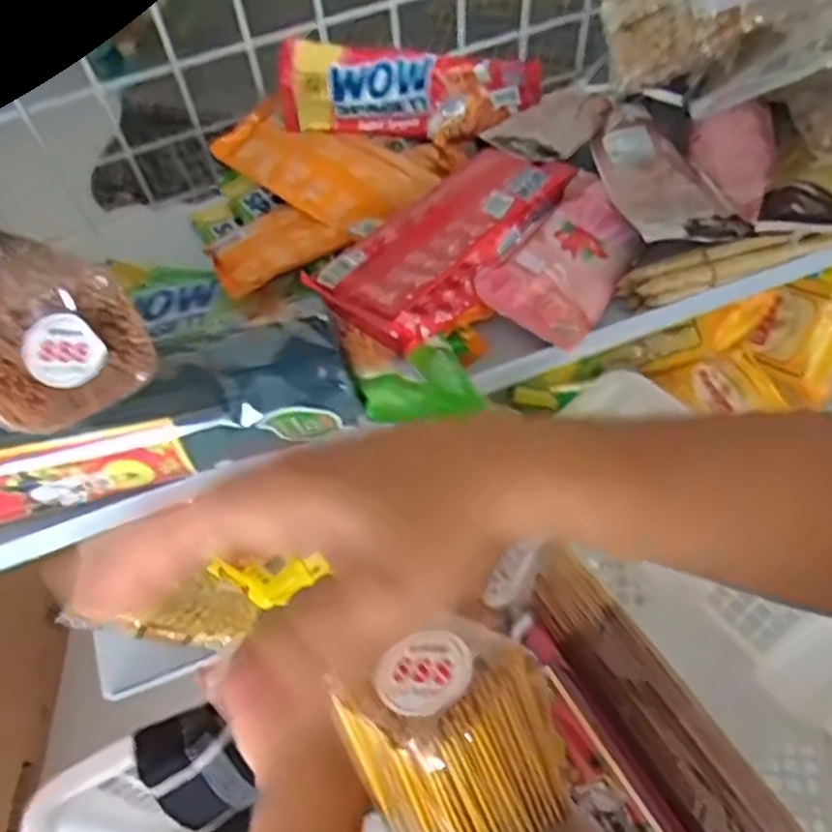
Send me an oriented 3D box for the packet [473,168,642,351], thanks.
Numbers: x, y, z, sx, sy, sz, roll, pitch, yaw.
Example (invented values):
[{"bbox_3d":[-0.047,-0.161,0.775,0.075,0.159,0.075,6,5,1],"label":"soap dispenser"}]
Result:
[{"bbox_3d":[0.123,-0.123,0.595,0.091,0.029,0.145,38,69,22],"label":"packet"}]

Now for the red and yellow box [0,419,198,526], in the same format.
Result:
[{"bbox_3d":[-0.250,0.043,0.492,0.198,0.059,0.021,-12,60,-3],"label":"red and yellow box"}]

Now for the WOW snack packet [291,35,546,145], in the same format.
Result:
[{"bbox_3d":[0.004,-0.289,0.678,0.245,0.035,0.080,-9,90,-19],"label":"WOW snack packet"}]

